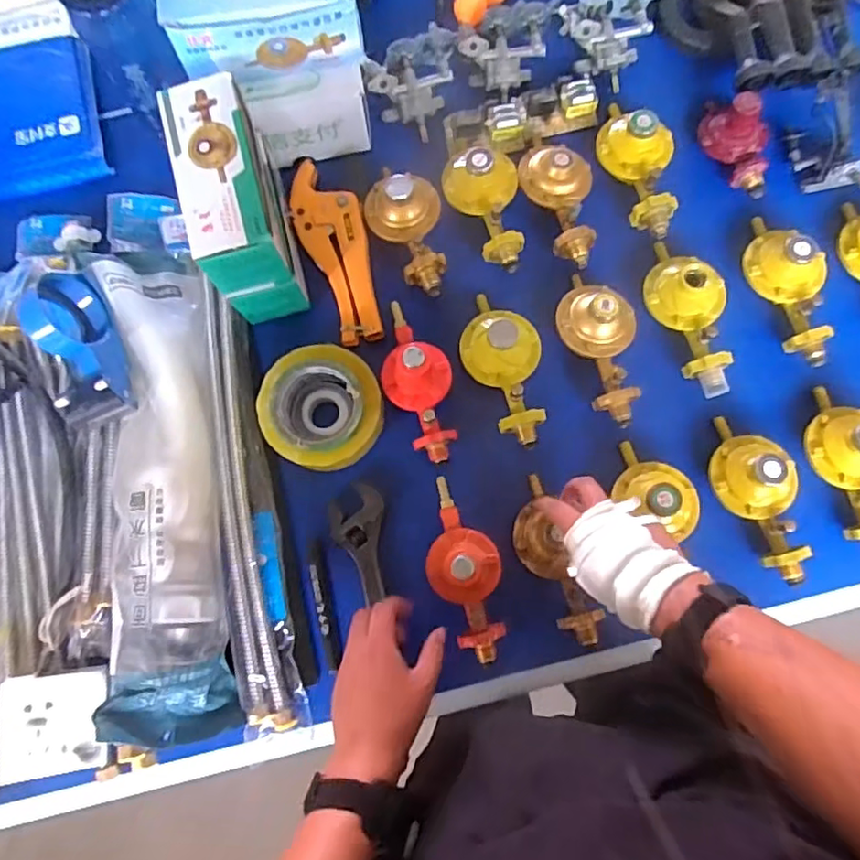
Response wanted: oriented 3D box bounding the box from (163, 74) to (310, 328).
[{"bbox_3d":[-0.194,-0.228,0.613,0.083,0.130,0.197,-14,80,-1],"label":"box"}]

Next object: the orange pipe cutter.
[{"bbox_3d":[-0.105,-0.206,0.679,0.074,0.023,0.232,-18,80,-2],"label":"orange pipe cutter"}]

